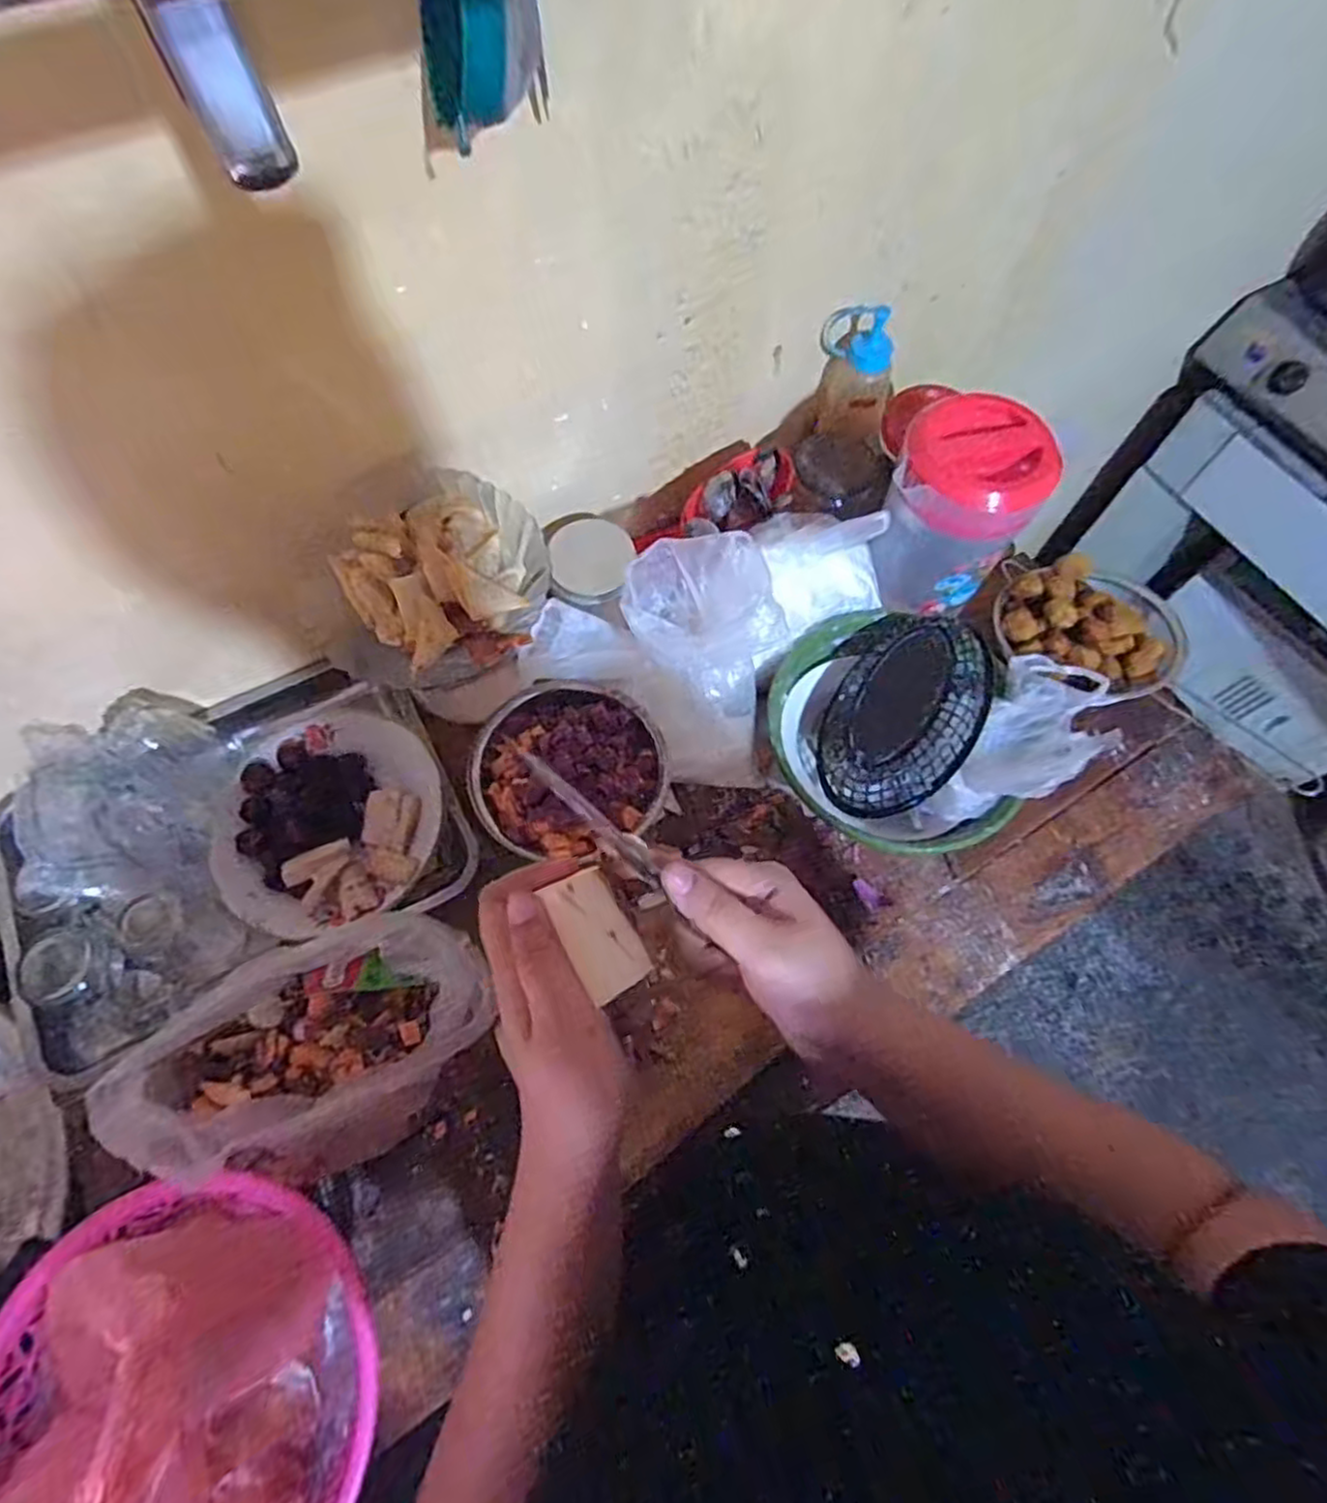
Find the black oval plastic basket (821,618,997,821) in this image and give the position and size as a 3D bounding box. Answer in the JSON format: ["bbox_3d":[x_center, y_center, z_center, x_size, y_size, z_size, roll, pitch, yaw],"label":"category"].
[{"bbox_3d":[0.211,-0.040,0.659,0.139,0.071,0.191,33,69,12],"label":"black oval plastic basket"}]

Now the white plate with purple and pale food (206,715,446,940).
[{"bbox_3d":[-0.302,0.065,0.662,0.197,0.030,0.193,0,66,-1],"label":"white plate with purple and pale food"}]

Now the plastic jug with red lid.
[{"bbox_3d":[0.266,-0.219,0.674,0.119,0.169,0.106,37,70,14],"label":"plastic jug with red lid"}]

